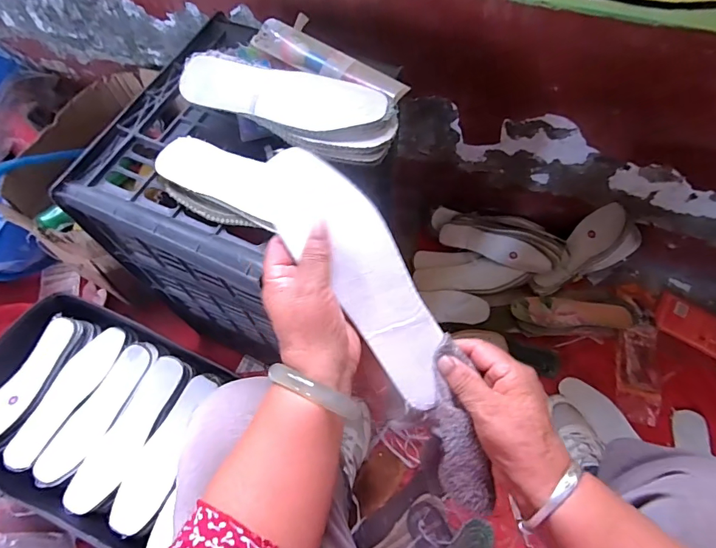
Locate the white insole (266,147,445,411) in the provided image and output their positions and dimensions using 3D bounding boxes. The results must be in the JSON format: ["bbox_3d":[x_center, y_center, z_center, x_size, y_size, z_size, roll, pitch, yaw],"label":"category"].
[{"bbox_3d":[0.005,0.005,0.346,0.067,0.012,0.212,-33,97,-13],"label":"white insole"}]

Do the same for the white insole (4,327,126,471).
[{"bbox_3d":[-0.464,0.187,0.703,0.074,0.020,0.231,25,67,14],"label":"white insole"}]

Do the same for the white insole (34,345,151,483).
[{"bbox_3d":[-0.410,0.215,0.696,0.066,0.015,0.221,25,67,14],"label":"white insole"}]

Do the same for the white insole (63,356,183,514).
[{"bbox_3d":[-0.339,0.231,0.653,0.067,0.016,0.227,22,67,12],"label":"white insole"}]

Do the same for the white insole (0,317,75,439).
[{"bbox_3d":[-0.533,0.171,0.707,0.054,0.018,0.213,22,66,12],"label":"white insole"}]

